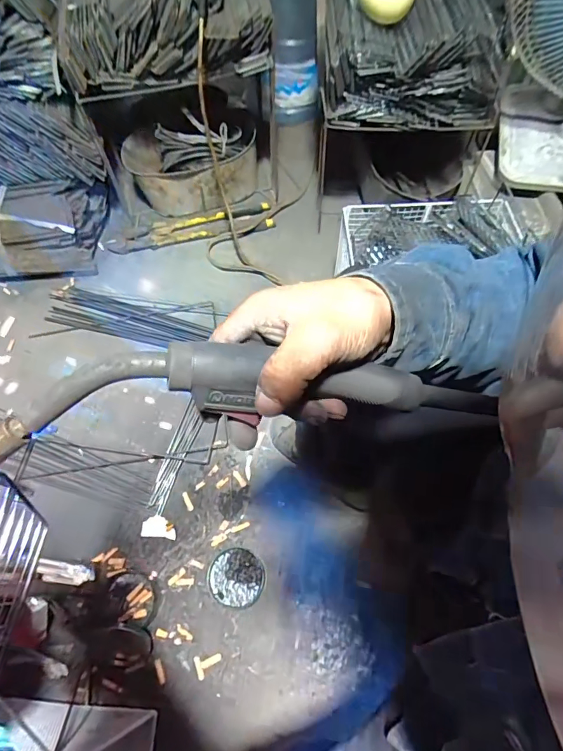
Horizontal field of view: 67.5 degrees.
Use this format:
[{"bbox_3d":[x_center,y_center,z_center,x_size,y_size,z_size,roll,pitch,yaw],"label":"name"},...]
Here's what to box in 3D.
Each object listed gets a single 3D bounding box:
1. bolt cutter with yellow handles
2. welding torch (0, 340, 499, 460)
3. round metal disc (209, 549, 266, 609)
[{"bbox_3d":[-0.238,-0.382,1.091,0.422,0.030,0.091,-11,64,-3],"label":"bolt cutter with yellow handles"},{"bbox_3d":[-0.013,0.017,0.243,0.320,0.046,0.061,-2,63,-14],"label":"welding torch"},{"bbox_3d":[-0.076,0.347,0.726,0.093,0.034,0.087,-1,64,2],"label":"round metal disc"}]

